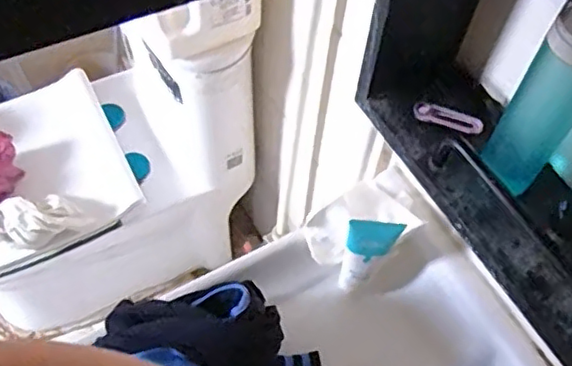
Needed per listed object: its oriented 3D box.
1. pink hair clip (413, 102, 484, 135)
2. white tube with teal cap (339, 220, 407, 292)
[{"bbox_3d":[0.139,-0.056,0.532,0.060,0.010,0.014,18,61,7],"label":"pink hair clip"},{"bbox_3d":[0.090,0.085,0.702,0.052,0.147,0.025,9,60,2],"label":"white tube with teal cap"}]

